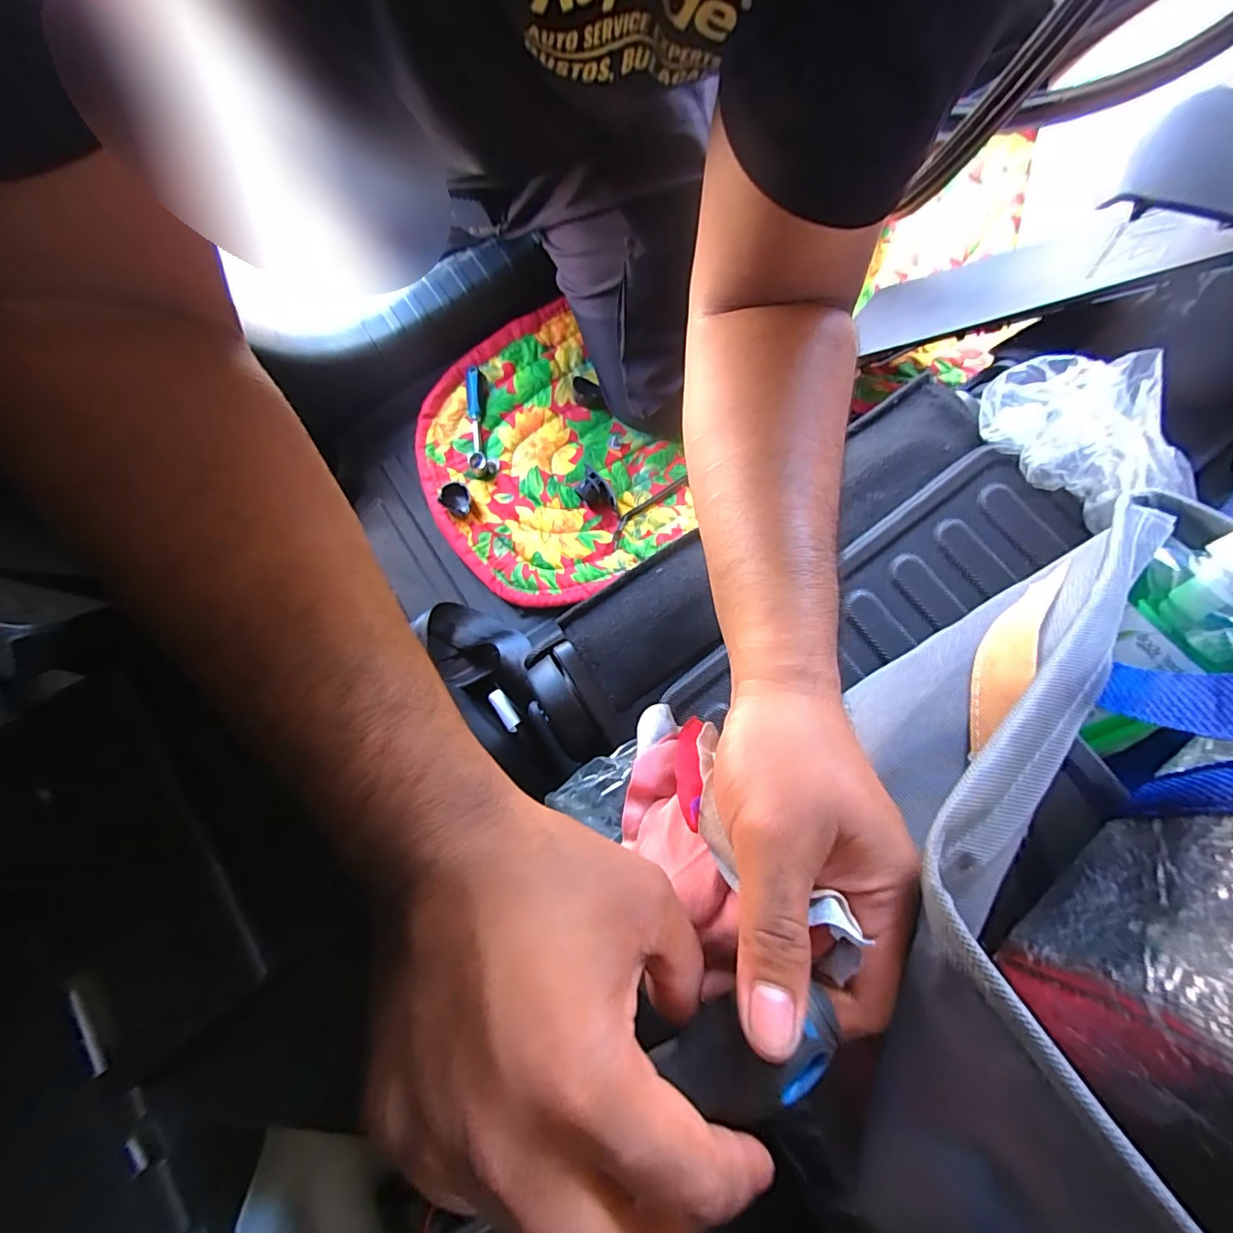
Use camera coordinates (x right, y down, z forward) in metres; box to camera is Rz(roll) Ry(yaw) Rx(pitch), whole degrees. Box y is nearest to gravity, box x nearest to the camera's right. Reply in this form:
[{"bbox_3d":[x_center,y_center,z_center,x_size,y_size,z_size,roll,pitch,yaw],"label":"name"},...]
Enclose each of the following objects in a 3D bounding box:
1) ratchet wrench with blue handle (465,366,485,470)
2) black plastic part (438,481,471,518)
[{"bbox_3d":[-0.170,-0.233,0.624,0.020,0.024,0.135,-8,75,0],"label":"ratchet wrench with blue handle"},{"bbox_3d":[-0.188,-0.139,0.608,0.037,0.027,0.029,37,79,10],"label":"black plastic part"}]

